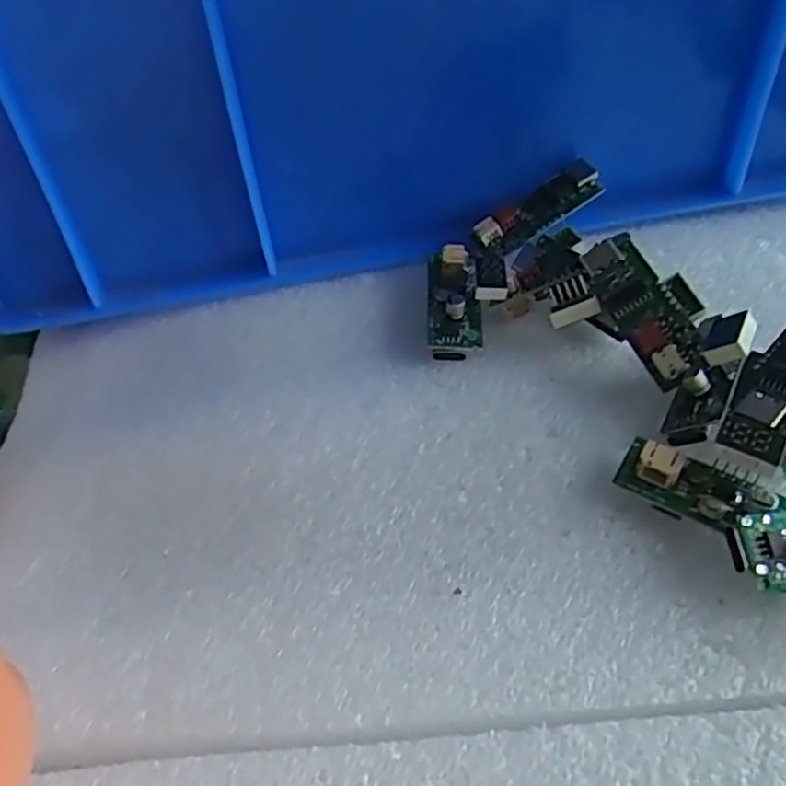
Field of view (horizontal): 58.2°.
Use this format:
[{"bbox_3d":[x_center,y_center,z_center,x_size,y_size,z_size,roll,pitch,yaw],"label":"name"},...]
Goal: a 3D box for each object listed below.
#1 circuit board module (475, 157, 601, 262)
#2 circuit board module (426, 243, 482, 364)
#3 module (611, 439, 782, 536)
[{"bbox_3d":[0.040,-0.052,0.200,0.035,0.008,0.013,-32,47,6],"label":"circuit board module"},{"bbox_3d":[0.016,-0.025,0.189,0.014,0.006,0.037,-10,54,13],"label":"circuit board module"},{"bbox_3d":[0.060,0.018,0.141,0.028,0.011,0.012,23,52,27],"label":"module"}]

